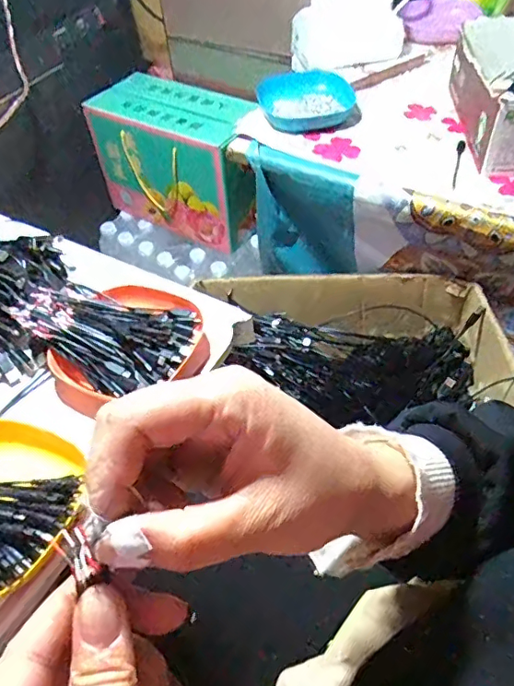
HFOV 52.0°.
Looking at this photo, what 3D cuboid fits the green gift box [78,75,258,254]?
[{"bbox_3d":[-0.148,-0.365,1.072,0.341,0.238,0.165,29,58,24],"label":"green gift box"}]

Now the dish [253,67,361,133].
[{"bbox_3d":[0.076,-0.363,0.789,0.149,0.034,0.112,-2,51,2],"label":"dish"}]

